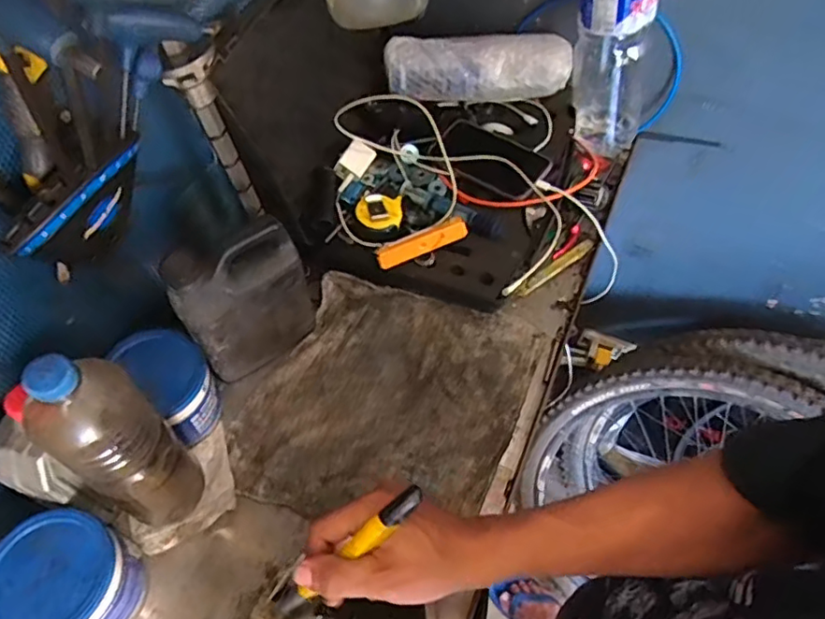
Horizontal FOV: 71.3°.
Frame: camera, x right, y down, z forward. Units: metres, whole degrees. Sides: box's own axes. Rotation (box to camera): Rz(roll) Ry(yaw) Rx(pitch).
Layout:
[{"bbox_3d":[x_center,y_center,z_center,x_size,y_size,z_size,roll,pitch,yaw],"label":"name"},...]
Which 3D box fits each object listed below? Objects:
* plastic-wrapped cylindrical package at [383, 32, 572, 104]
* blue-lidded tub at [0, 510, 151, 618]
[{"bbox_3d":[0.089,-0.336,0.790,0.244,0.068,0.066,4,58,4],"label":"plastic-wrapped cylindrical package"},{"bbox_3d":[-0.302,0.241,0.508,0.101,0.089,0.097,-1,57,1],"label":"blue-lidded tub"}]

